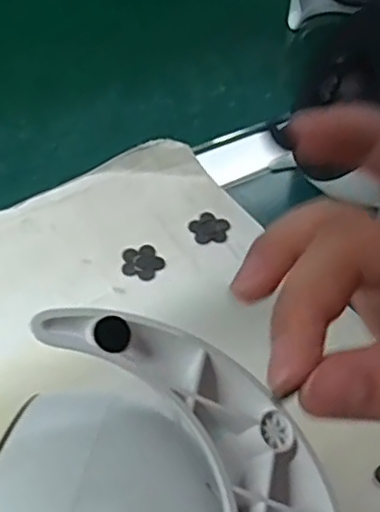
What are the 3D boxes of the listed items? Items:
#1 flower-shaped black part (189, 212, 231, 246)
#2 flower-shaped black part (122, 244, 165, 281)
[{"bbox_3d":[0.013,-0.018,0.419,0.025,0.004,0.028,-12,49,-14],"label":"flower-shaped black part"},{"bbox_3d":[-0.029,0.003,0.398,0.026,0.004,0.026,2,47,-2],"label":"flower-shaped black part"}]

